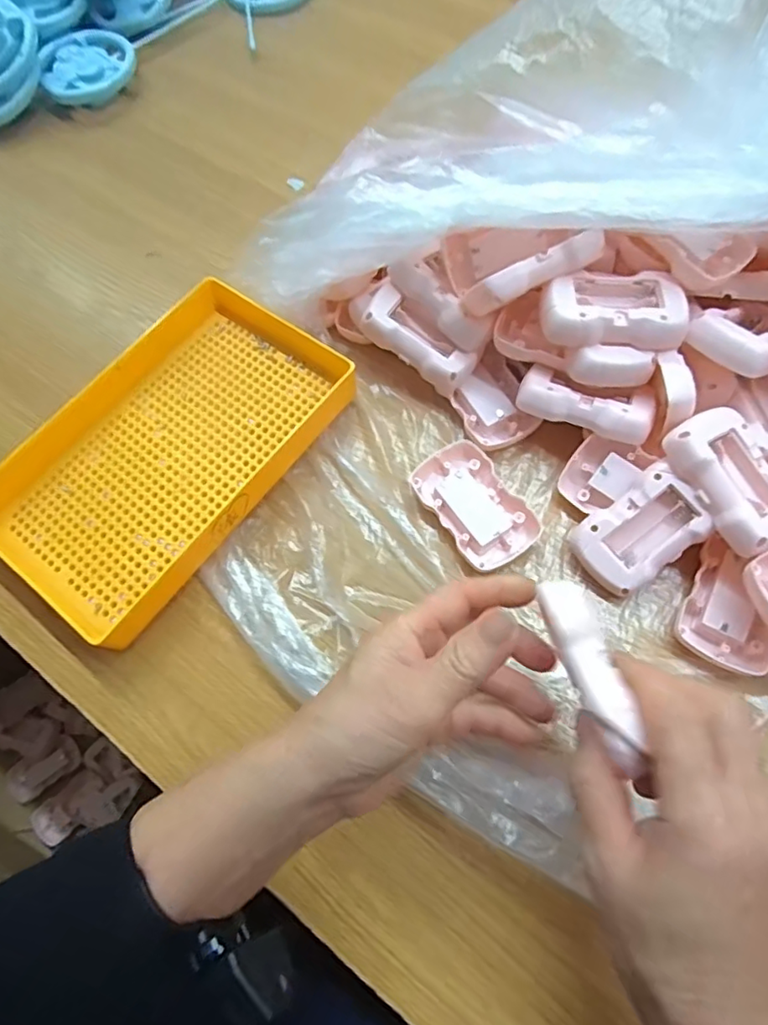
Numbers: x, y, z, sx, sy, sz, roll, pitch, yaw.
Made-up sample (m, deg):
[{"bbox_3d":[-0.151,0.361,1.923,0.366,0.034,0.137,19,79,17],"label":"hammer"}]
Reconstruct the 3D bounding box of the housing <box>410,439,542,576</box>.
[{"bbox_3d":[0.061,-0.005,0.389,0.052,0.013,0.087,-36,69,-11],"label":"housing"}]

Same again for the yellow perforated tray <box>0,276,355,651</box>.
[{"bbox_3d":[-0.147,-0.042,0.401,0.150,0.041,0.250,34,73,16],"label":"yellow perforated tray"}]

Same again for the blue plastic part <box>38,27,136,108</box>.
[{"bbox_3d":[-0.303,-0.459,0.591,0.093,0.024,0.095,-1,67,3],"label":"blue plastic part"}]

